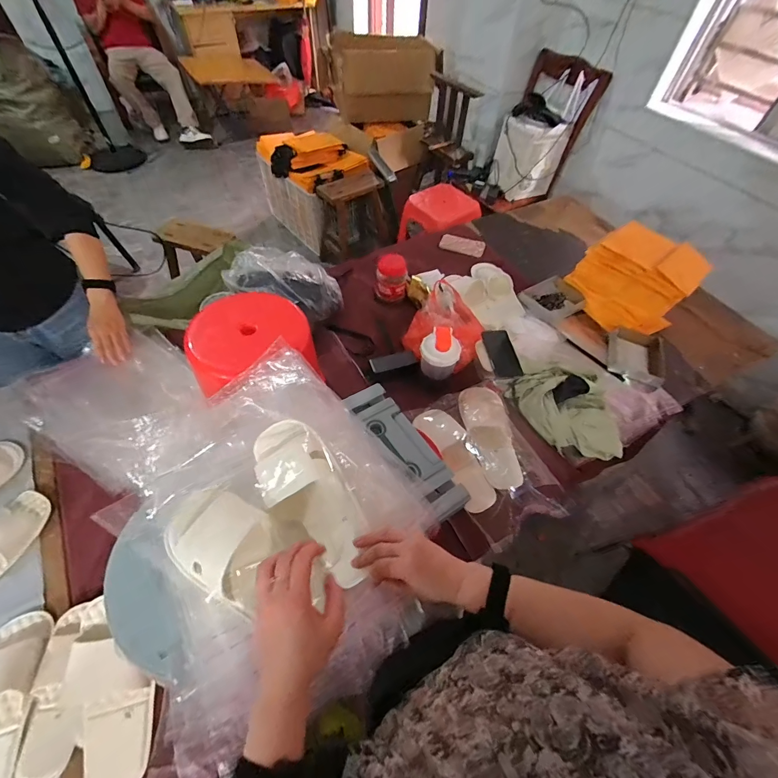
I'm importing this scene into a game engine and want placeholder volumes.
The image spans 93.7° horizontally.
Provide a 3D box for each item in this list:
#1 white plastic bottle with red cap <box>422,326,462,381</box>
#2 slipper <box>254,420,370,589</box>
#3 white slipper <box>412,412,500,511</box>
[{"bbox_3d":[0.127,-0.083,0.920,0.094,0.126,0.088,1,56,-2],"label":"white plastic bottle with red cap"},{"bbox_3d":[-0.124,0.161,0.564,0.116,0.060,0.267,-31,72,-21],"label":"slipper"},{"bbox_3d":[0.158,0.155,0.855,0.088,0.048,0.263,-23,60,-17],"label":"white slipper"}]

